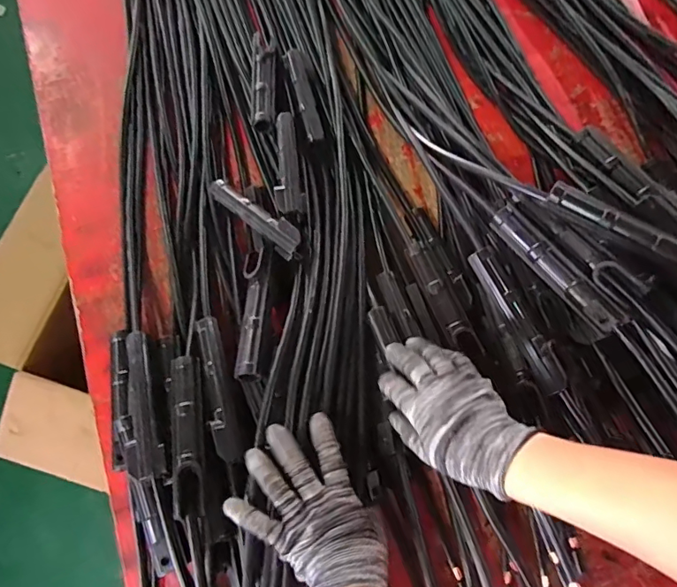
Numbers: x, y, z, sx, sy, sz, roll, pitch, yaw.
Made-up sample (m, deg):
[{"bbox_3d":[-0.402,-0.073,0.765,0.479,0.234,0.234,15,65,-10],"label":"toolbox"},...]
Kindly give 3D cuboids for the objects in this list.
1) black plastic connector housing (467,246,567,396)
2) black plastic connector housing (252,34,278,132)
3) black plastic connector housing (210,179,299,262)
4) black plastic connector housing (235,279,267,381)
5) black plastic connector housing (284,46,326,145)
[{"bbox_3d":[0.177,0.024,0.488,0.023,0.026,0.153,-24,72,-6],"label":"black plastic connector housing"},{"bbox_3d":[-0.097,-0.287,0.671,0.032,0.027,0.156,-3,72,0],"label":"black plastic connector housing"},{"bbox_3d":[-0.099,-0.091,0.582,0.153,0.023,0.030,37,76,26],"label":"black plastic connector housing"},{"bbox_3d":[-0.091,0.036,0.520,0.023,0.014,0.112,1,59,1],"label":"black plastic connector housing"},{"bbox_3d":[-0.043,-0.262,0.664,0.029,0.023,0.148,-13,73,-3],"label":"black plastic connector housing"}]

